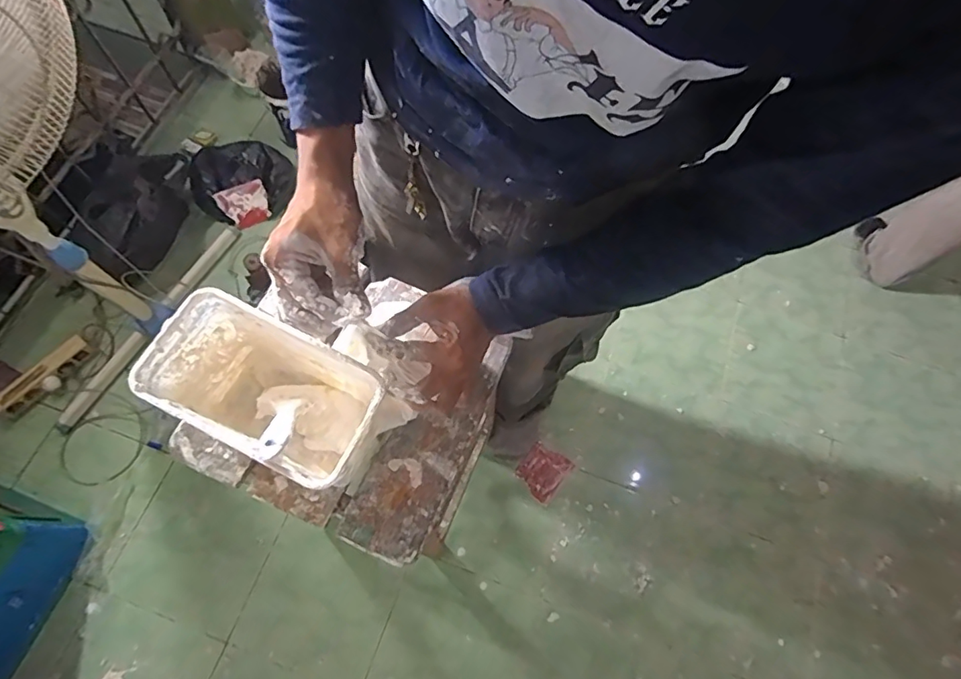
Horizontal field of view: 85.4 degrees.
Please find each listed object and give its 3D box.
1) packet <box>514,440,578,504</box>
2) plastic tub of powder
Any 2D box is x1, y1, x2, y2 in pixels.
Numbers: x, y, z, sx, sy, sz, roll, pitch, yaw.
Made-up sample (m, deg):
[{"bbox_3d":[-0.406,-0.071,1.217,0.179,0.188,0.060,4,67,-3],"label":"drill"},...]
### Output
[{"bbox_3d":[0.149,0.312,1.249,0.104,0.014,0.117,39,72,11],"label":"packet"},{"bbox_3d":[-0.192,0.061,0.508,0.192,0.145,0.109,26,70,6],"label":"plastic tub of powder"}]

